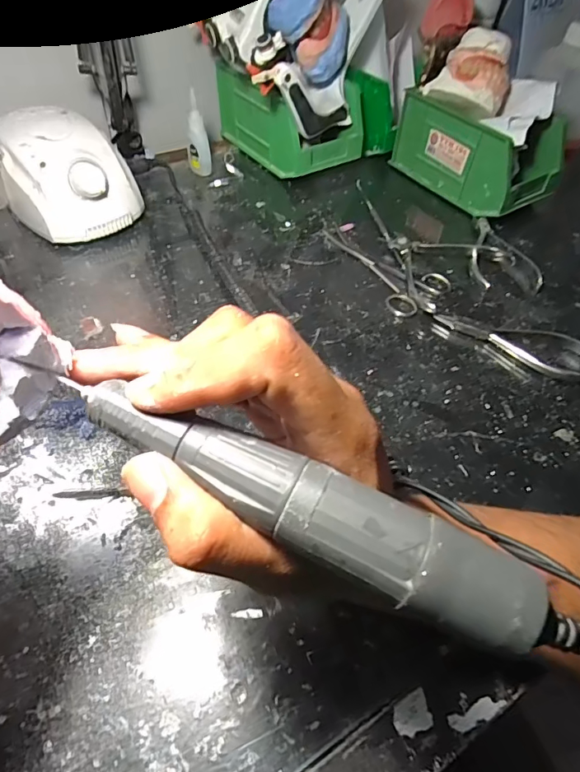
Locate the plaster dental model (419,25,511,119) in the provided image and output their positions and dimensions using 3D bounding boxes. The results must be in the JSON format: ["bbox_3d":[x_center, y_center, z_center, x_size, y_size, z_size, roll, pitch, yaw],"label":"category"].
[{"bbox_3d":[0.194,-0.331,0.489,0.064,0.058,0.077,-34,60,-27],"label":"plaster dental model"}]

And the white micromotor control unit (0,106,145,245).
[{"bbox_3d":[-0.223,-0.204,0.453,0.128,0.084,0.094,34,57,22],"label":"white micromotor control unit"}]

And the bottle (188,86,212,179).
[{"bbox_3d":[-0.104,-0.282,0.524,0.025,0.084,0.019,-4,51,-7],"label":"bottle"}]

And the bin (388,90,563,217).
[{"bbox_3d":[0.218,-0.275,0.537,0.095,0.083,0.168,-26,57,-22],"label":"bin"}]

